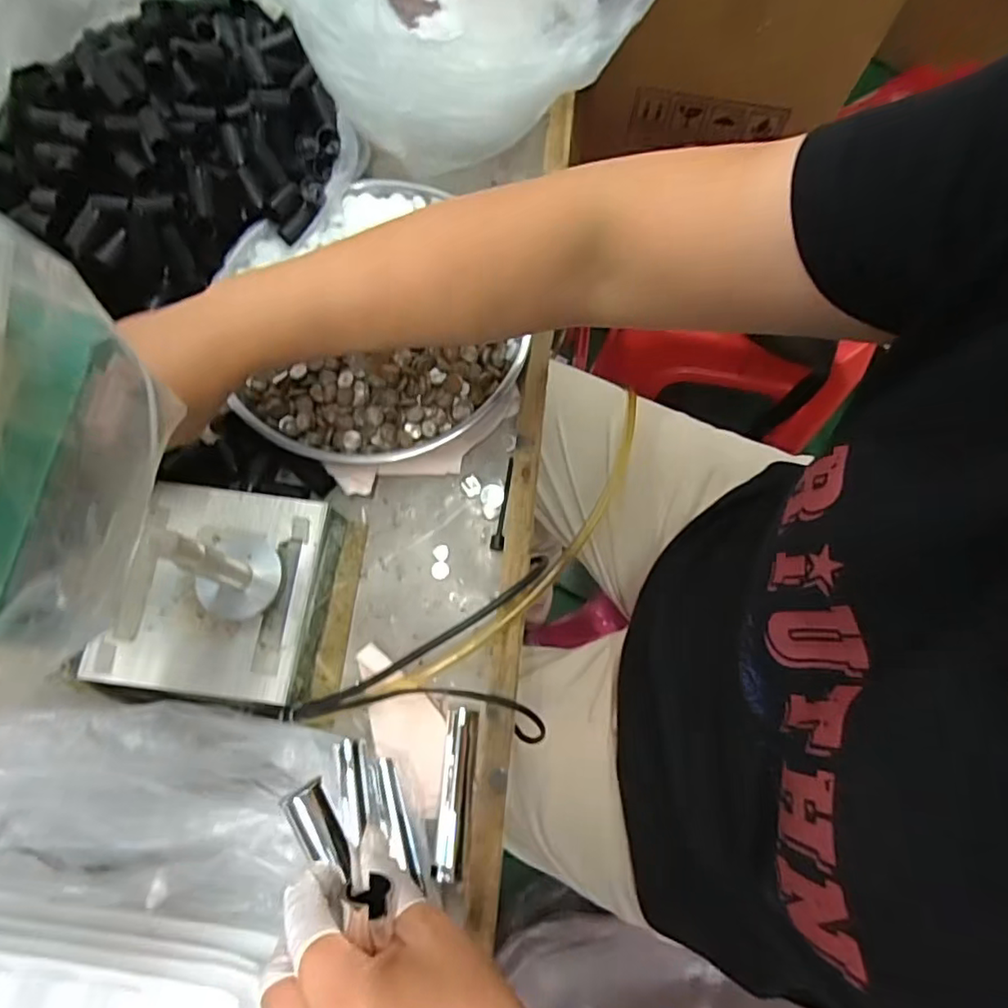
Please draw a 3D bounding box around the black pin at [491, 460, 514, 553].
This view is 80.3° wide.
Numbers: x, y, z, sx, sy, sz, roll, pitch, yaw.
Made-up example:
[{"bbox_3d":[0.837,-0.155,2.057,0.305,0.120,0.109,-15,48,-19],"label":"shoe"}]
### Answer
[{"bbox_3d":[-0.001,-0.002,0.424,0.009,0.009,0.071,7,72,1],"label":"black pin"}]

